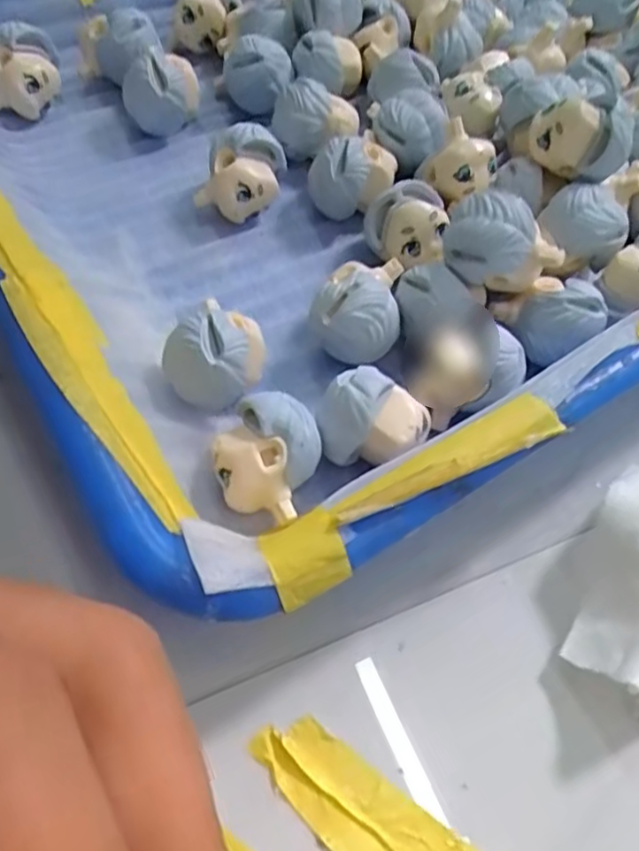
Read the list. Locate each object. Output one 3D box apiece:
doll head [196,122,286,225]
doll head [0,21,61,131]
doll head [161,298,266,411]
[{"bbox_3d":[-0.024,-0.077,0.206,0.025,0.020,0.021,6,58,-2],"label":"doll head"},{"bbox_3d":[-0.101,-0.118,0.225,0.029,0.024,0.027,-16,61,-13],"label":"doll head"},{"bbox_3d":[-0.025,-0.017,0.166,0.025,0.019,0.017,-26,63,-18],"label":"doll head"}]

